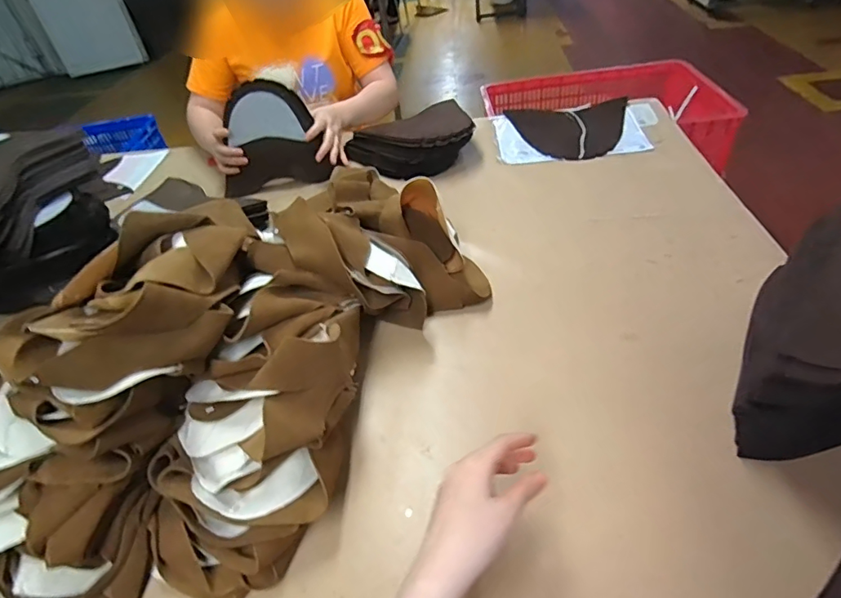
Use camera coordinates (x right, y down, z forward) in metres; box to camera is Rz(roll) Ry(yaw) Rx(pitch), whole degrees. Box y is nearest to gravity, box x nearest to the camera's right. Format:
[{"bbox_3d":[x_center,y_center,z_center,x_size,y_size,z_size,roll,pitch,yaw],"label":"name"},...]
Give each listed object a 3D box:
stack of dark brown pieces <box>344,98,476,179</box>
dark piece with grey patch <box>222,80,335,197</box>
[{"bbox_3d":[-0.022,-0.334,1.021,0.250,0.085,0.202,-9,43,1],"label":"stack of dark brown pieces"},{"bbox_3d":[-0.299,-0.309,0.955,0.206,0.195,0.046,-10,43,-1],"label":"dark piece with grey patch"}]

